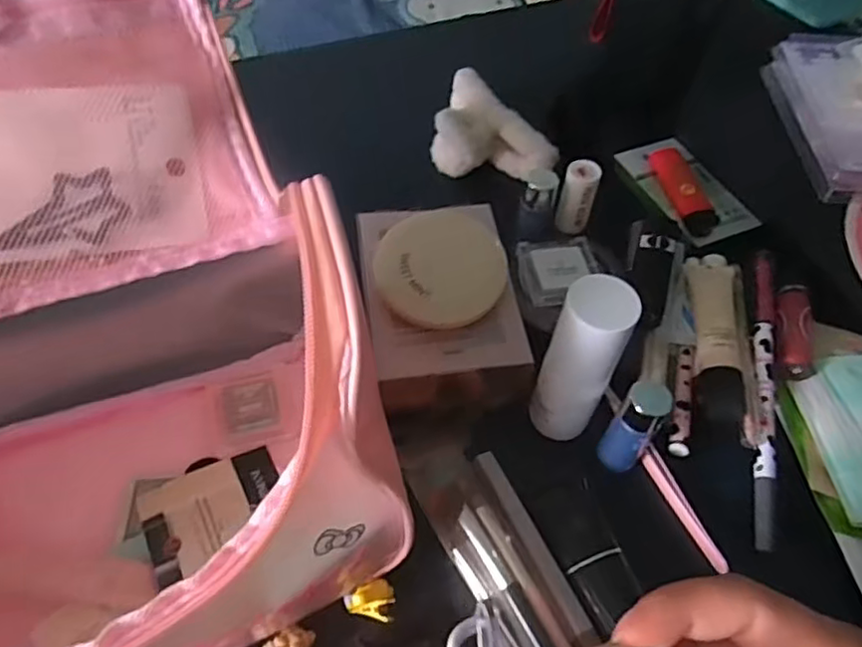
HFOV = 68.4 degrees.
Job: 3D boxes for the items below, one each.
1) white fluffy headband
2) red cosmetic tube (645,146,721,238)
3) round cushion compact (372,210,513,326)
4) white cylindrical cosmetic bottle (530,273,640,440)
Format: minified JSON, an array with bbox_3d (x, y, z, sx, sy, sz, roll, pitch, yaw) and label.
[{"bbox_3d":[0.049,-0.150,0.470,0.086,0.041,0.079,7,53,3],"label":"white fluffy headband"},{"bbox_3d":[0.175,-0.093,0.438,0.024,0.016,0.074,-6,54,-7],"label":"red cosmetic tube"},{"bbox_3d":[0.006,-0.032,0.355,0.070,0.015,0.074,1,53,-2],"label":"round cushion compact"},{"bbox_3d":[0.072,0.019,0.305,0.031,0.092,0.029,28,57,18],"label":"white cylindrical cosmetic bottle"}]

